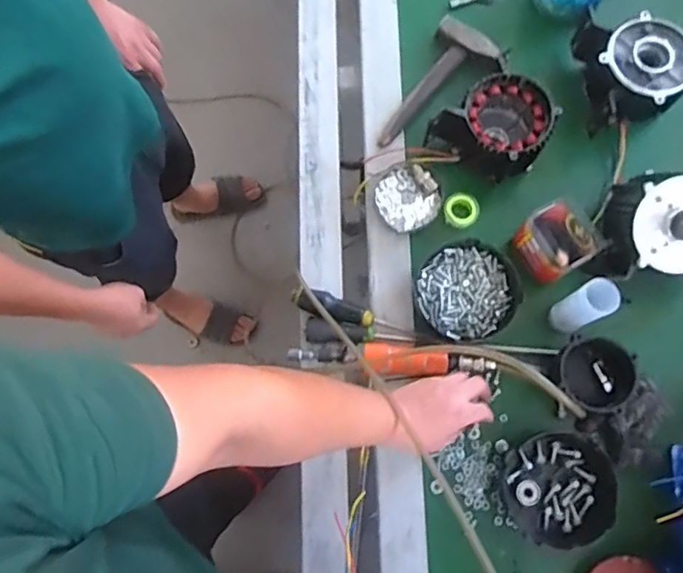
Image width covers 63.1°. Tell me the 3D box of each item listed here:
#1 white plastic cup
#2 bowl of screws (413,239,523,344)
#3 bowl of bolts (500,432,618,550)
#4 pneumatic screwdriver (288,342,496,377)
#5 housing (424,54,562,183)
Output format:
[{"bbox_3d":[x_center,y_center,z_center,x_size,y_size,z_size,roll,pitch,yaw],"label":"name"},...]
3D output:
[{"bbox_3d":[0.324,0.028,0.750,0.049,0.118,0.045,0,76,1],"label":"white plastic cup"},{"bbox_3d":[0.179,0.005,0.799,0.134,0.055,0.138,0,77,2],"label":"bowl of screws"},{"bbox_3d":[0.293,0.270,0.748,0.140,0.035,0.138,0,77,2],"label":"bowl of bolts"},{"bbox_3d":[0.068,0.098,0.765,0.278,0.060,0.044,4,76,5],"label":"pneumatic screwdriver"},{"bbox_3d":[0.227,-0.236,0.838,0.148,0.087,0.146,-39,79,-7],"label":"housing"}]

